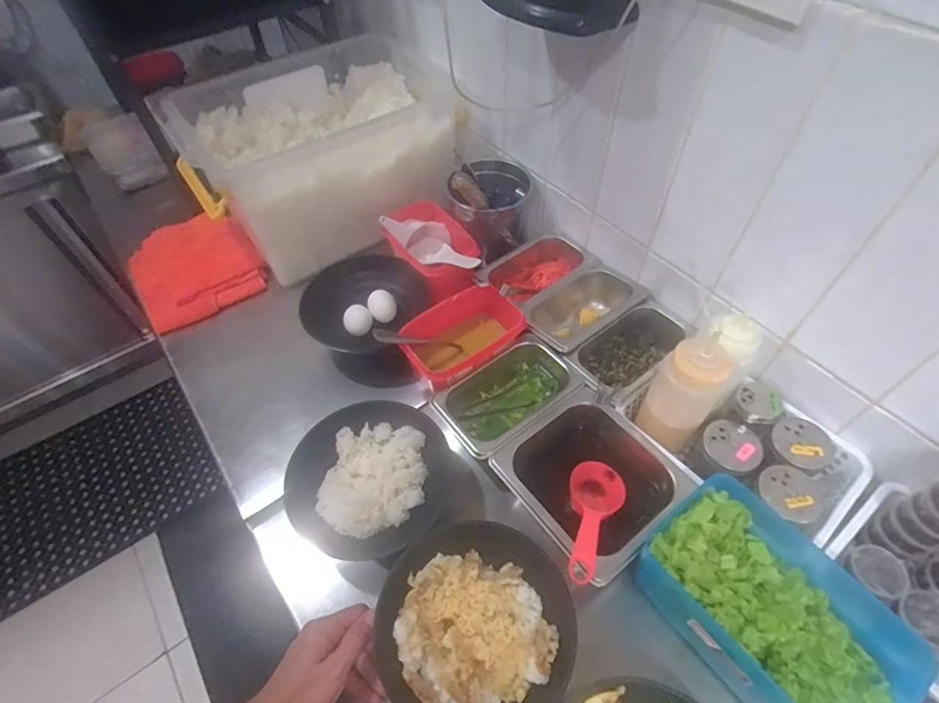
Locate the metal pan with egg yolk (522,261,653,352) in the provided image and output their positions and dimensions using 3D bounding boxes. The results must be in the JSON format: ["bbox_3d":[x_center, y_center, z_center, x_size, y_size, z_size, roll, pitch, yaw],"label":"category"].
[{"bbox_3d":[0.160,-0.052,0.718,0.170,0.071,0.104,-34,59,-21],"label":"metal pan with egg yolk"}]

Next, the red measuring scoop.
[{"bbox_3d":[0.130,0.178,0.533,0.061,0.038,0.151,20,27,16],"label":"red measuring scoop"}]

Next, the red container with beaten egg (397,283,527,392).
[{"bbox_3d":[-0.008,-0.015,0.673,0.161,0.067,0.102,-32,59,-21],"label":"red container with beaten egg"}]

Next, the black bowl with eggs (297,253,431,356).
[{"bbox_3d":[-0.154,-0.061,0.746,0.176,0.074,0.163,-1,53,1],"label":"black bowl with eggs"}]

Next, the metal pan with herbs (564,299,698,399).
[{"bbox_3d":[0.213,0.001,0.662,0.176,0.058,0.091,-34,59,-21],"label":"metal pan with herbs"}]

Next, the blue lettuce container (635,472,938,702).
[{"bbox_3d":[0.282,0.234,0.461,0.155,0.079,0.223,-34,60,-22],"label":"blue lettuce container"}]

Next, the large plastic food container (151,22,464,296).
[{"bbox_3d":[-0.252,-0.341,0.851,0.414,0.196,0.304,-35,60,-22],"label":"large plastic food container"}]

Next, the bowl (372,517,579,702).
[{"bbox_3d":[0.007,0.268,0.484,0.181,0.069,0.183,-1,53,1],"label":"bowl"}]

